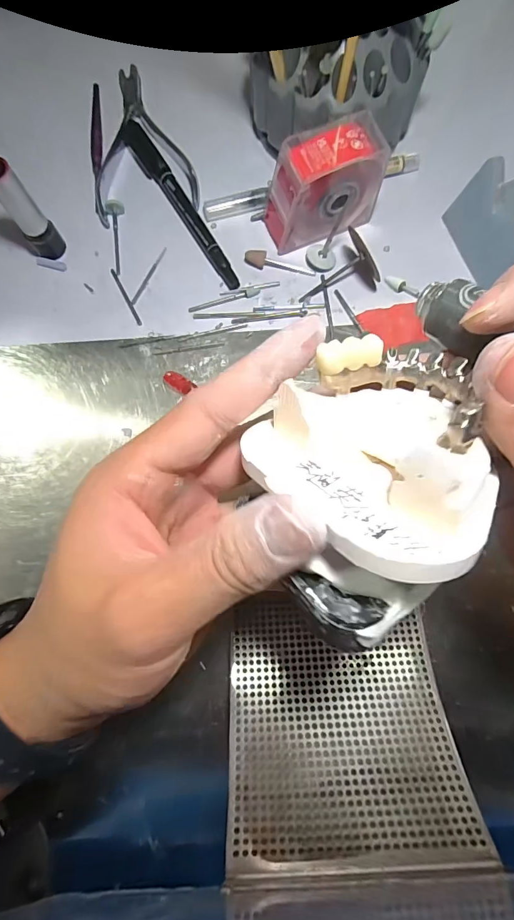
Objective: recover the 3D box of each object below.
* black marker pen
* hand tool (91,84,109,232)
[{"bbox_3d":[-0.050,-0.167,0.265,0.014,0.009,0.137,-31,80,-4],"label":"black marker pen"},{"bbox_3d":[-0.107,-0.207,0.276,0.008,0.004,0.110,-7,79,1],"label":"hand tool"}]

